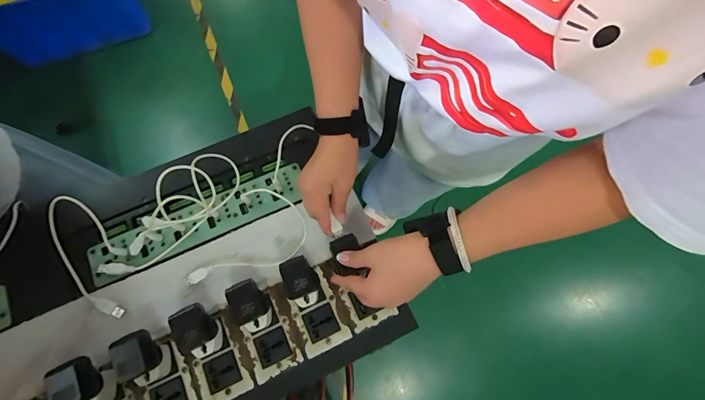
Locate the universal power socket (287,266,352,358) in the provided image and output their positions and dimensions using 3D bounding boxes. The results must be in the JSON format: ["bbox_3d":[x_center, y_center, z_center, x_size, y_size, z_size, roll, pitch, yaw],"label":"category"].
[{"bbox_3d":[-0.050,0.154,0.437,0.061,0.010,0.099,-27,79,-7],"label":"universal power socket"}]

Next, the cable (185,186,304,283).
[{"bbox_3d":[-0.138,0.064,0.456,0.121,0.039,0.162,24,78,5],"label":"cable"}]

